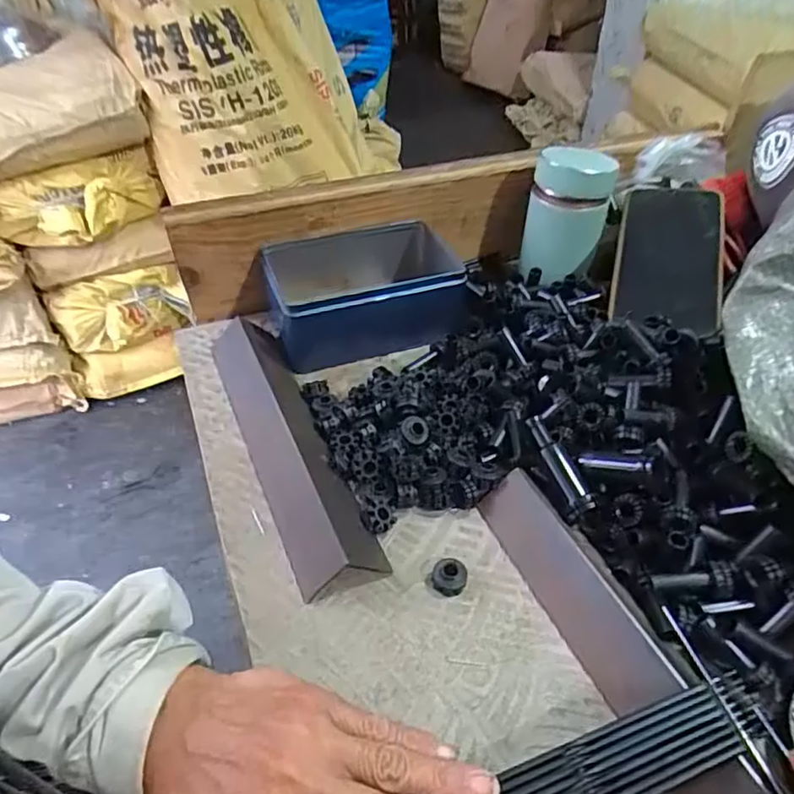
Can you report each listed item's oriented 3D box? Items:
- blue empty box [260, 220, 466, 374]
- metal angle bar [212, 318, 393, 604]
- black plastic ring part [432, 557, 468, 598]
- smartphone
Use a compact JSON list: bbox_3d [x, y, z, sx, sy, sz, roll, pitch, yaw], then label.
[{"bbox_3d":[-0.024,-0.085,0.498,0.145,0.060,0.097,-11,44,-14],"label":"blue empty box"},{"bbox_3d":[-0.075,0.018,0.406,0.048,0.033,0.240,-16,45,-19],"label":"metal angle bar"},{"bbox_3d":[0.029,0.098,0.336,0.018,0.011,0.018,1,42,-1],"label":"black plastic ring part"},{"bbox_3d":[0.206,-0.108,0.471,0.073,0.013,0.173,-3,47,31],"label":"smartphone"}]

